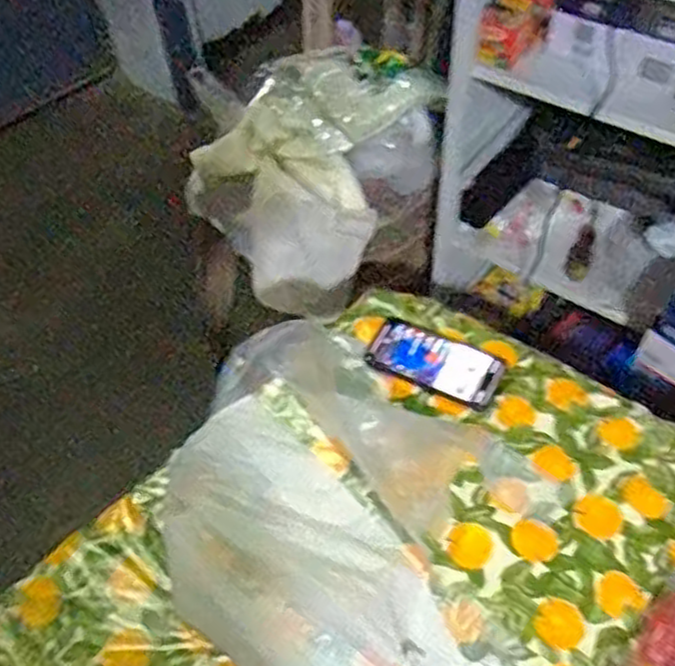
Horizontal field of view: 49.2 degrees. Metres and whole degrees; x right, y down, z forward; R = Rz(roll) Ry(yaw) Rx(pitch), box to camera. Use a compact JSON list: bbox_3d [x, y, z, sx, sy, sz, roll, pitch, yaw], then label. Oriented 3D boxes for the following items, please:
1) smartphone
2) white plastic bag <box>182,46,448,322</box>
[{"bbox_3d":[0.119,0.030,0.895,0.158,0.012,0.082,22,56,19],"label":"smartphone"},{"bbox_3d":[-0.037,-0.270,1.236,0.351,0.283,0.299,-32,57,-21],"label":"white plastic bag"}]

